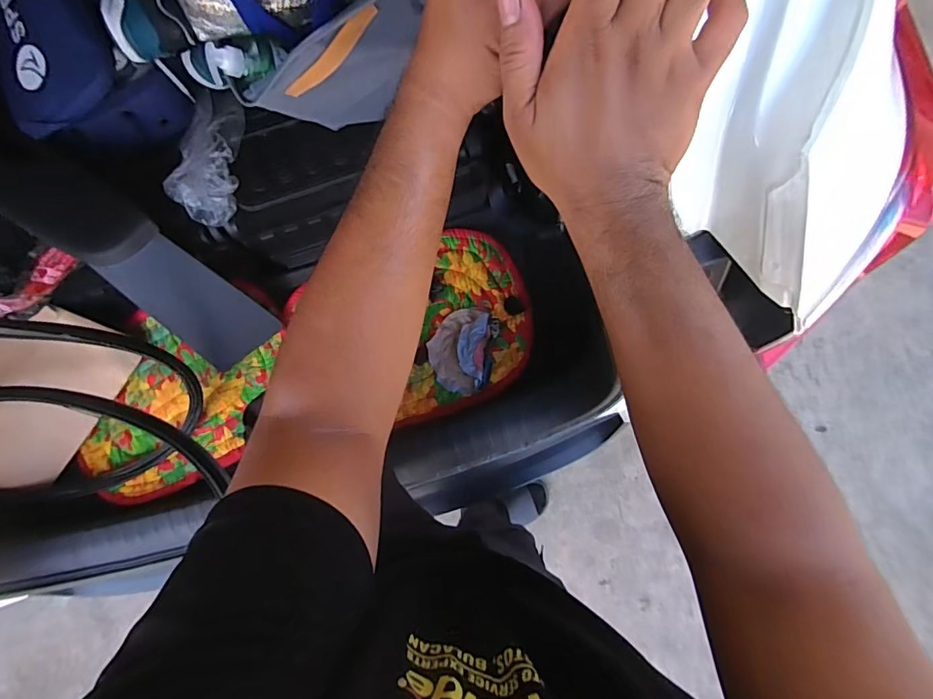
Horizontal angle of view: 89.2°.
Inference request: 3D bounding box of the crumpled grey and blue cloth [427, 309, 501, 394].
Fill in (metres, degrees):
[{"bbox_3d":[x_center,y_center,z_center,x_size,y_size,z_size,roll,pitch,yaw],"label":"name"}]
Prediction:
[{"bbox_3d":[-0.010,-0.002,0.872,0.121,0.041,0.161,12,86,6],"label":"crumpled grey and blue cloth"}]

